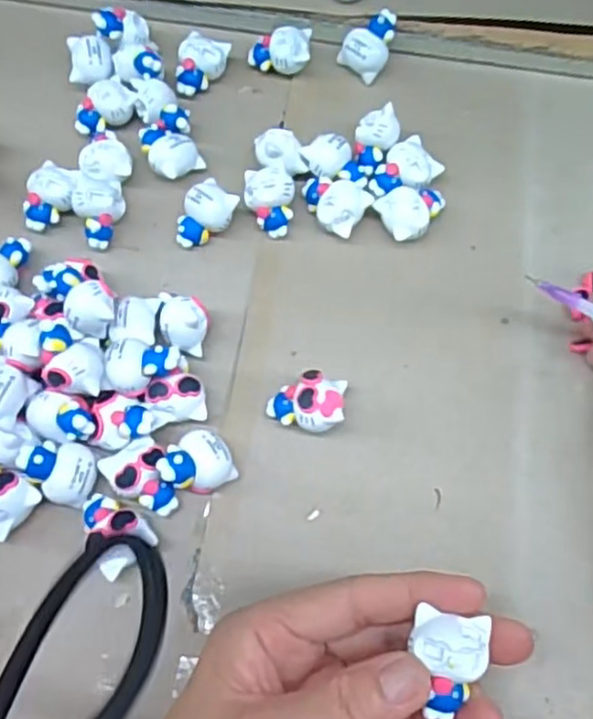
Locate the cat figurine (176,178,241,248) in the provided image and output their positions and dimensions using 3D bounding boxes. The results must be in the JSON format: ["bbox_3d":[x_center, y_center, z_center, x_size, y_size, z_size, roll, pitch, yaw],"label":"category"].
[{"bbox_3d":[-0.045,-0.070,0.343,0.021,0.021,0.032,42,74,13],"label":"cat figurine"}]

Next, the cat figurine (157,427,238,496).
[{"bbox_3d":[-0.043,0.045,0.296,0.028,0.023,0.025,-30,73,-11],"label":"cat figurine"}]

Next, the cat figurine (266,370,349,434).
[{"bbox_3d":[0.004,0.020,0.308,0.032,0.022,0.026,8,70,2],"label":"cat figurine"}]

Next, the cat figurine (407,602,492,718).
[{"bbox_3d":[0.050,0.099,0.226,0.023,0.010,0.031,9,70,2],"label":"cat figurine"}]

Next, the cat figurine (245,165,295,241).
[{"bbox_3d":[-0.014,-0.079,0.344,0.024,0.019,0.030,3,70,0],"label":"cat figurine"}]

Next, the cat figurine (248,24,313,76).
[{"bbox_3d":[-0.009,-0.164,0.375,0.033,0.022,0.017,9,70,2],"label":"cat figurine"}]

